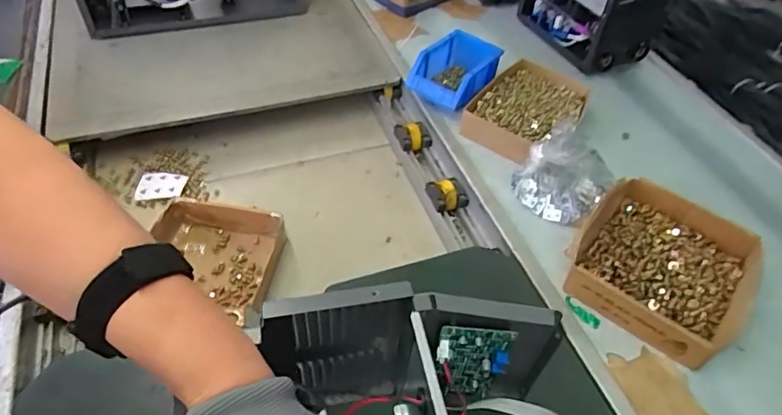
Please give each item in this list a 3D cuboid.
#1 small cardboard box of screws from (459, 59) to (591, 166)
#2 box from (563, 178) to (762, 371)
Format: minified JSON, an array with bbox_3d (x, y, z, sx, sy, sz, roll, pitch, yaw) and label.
[{"bbox_3d":[0.235,-0.161,0.902,0.166,0.048,0.231,28,52,20],"label":"small cardboard box of screws"},{"bbox_3d":[0.359,0.076,0.694,0.213,0.054,0.233,32,53,23],"label":"box"}]

